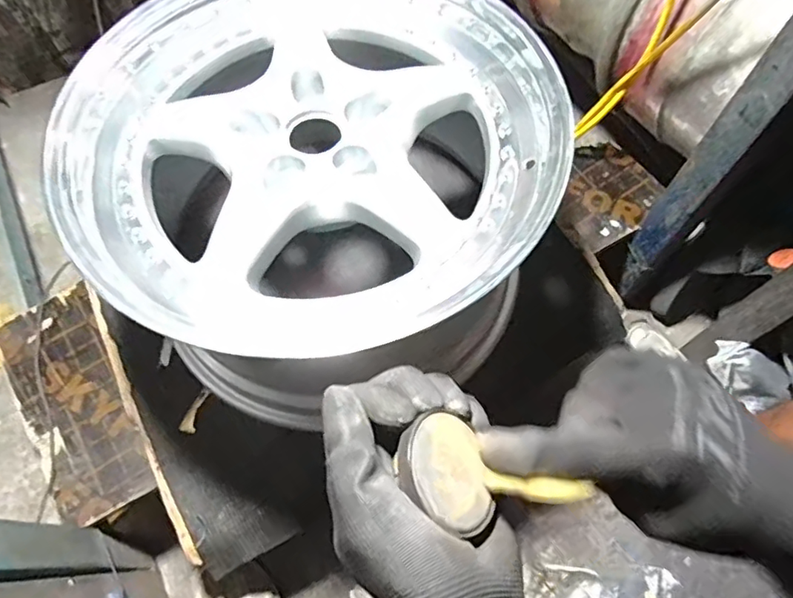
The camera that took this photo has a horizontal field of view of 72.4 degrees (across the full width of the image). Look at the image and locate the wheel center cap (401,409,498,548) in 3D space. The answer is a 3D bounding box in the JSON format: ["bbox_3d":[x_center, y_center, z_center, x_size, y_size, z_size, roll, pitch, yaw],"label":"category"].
[{"bbox_3d":[0.020,0.084,0.255,0.048,0.018,0.048,9,60,-42],"label":"wheel center cap"}]

